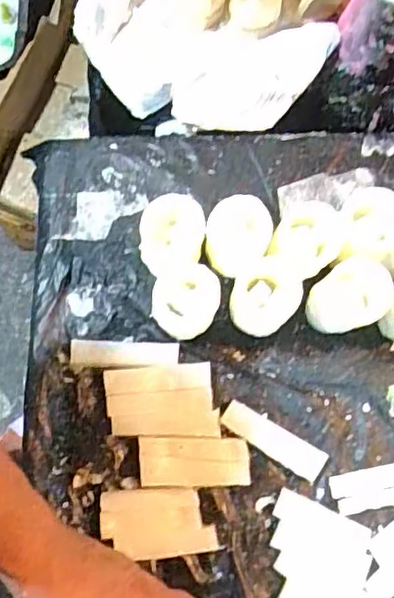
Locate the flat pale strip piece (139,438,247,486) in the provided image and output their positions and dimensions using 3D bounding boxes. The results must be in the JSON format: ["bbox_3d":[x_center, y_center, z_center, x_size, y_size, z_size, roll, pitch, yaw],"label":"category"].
[{"bbox_3d":[-0.002,0.146,0.563,0.098,0.004,0.043,1,76,-1],"label":"flat pale strip piece"}]

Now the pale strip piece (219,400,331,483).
[{"bbox_3d":[0.069,0.129,0.573,0.100,0.005,0.028,31,78,7],"label":"pale strip piece"}]

